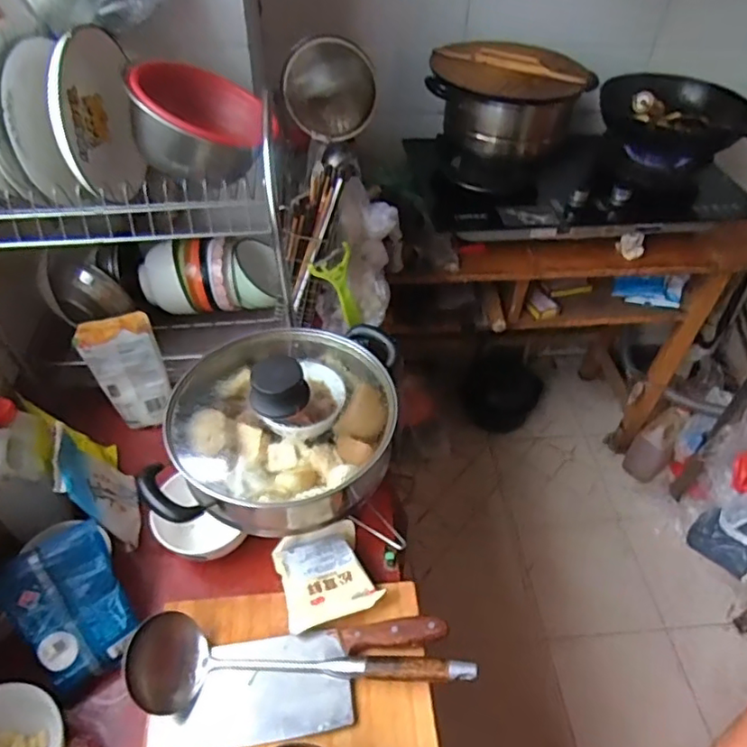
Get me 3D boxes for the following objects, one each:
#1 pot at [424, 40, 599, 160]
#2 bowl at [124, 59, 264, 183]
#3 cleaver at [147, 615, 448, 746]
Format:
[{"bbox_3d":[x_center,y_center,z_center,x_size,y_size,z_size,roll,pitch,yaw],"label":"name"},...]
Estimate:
[{"bbox_3d":[0.262,-0.560,1.205,0.307,0.152,0.256,22,46,16],"label":"pot"},{"bbox_3d":[-0.229,-0.330,0.765,0.167,0.096,0.172,18,53,-22],"label":"bowl"},{"bbox_3d":[-0.078,0.334,0.636,0.316,0.019,0.098,-10,50,-1],"label":"cleaver"}]

